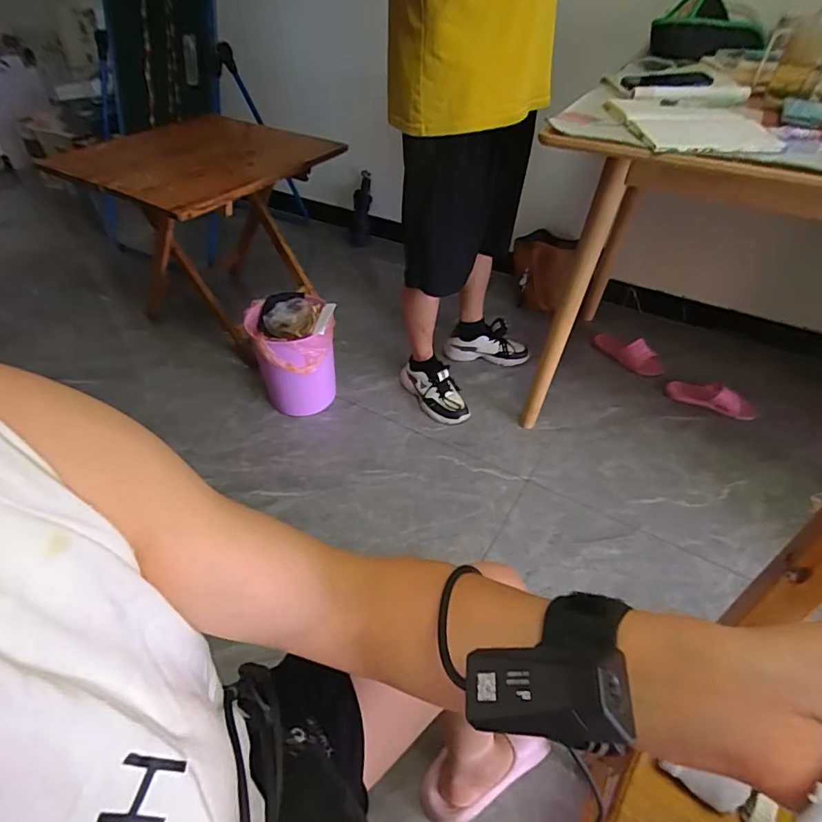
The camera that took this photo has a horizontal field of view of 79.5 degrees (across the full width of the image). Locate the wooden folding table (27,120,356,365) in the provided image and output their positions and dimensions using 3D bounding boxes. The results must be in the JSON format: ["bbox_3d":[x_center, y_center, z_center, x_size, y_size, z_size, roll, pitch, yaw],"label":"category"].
[{"bbox_3d":[-0.563,-0.479,1.448,0.553,0.560,0.496,22,48,22],"label":"wooden folding table"}]

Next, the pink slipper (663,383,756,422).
[{"bbox_3d":[0.860,-0.041,1.418,0.233,0.043,0.101,19,48,18],"label":"pink slipper"}]

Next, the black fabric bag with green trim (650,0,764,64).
[{"bbox_3d":[0.725,-0.944,1.204,0.238,0.120,0.226,17,47,16],"label":"black fabric bag with green trim"}]

